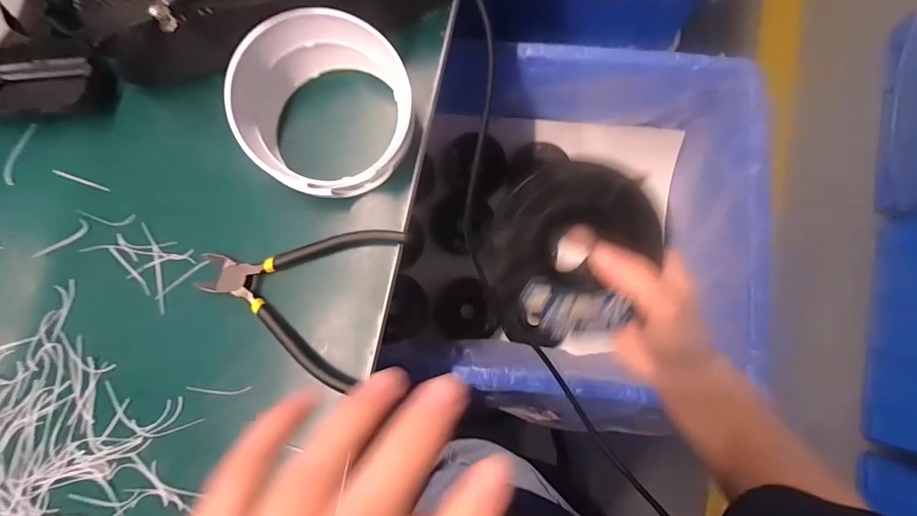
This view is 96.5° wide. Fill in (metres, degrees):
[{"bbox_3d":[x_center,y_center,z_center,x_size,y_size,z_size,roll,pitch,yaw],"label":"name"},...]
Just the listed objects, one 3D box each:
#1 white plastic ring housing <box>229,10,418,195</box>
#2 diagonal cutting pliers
[{"bbox_3d":[-0.092,-0.106,0.291,0.117,0.067,0.117,0,81,2],"label":"white plastic ring housing"},{"bbox_3d":[-0.117,0.026,0.293,0.133,0.015,0.116,11,82,4],"label":"diagonal cutting pliers"}]

